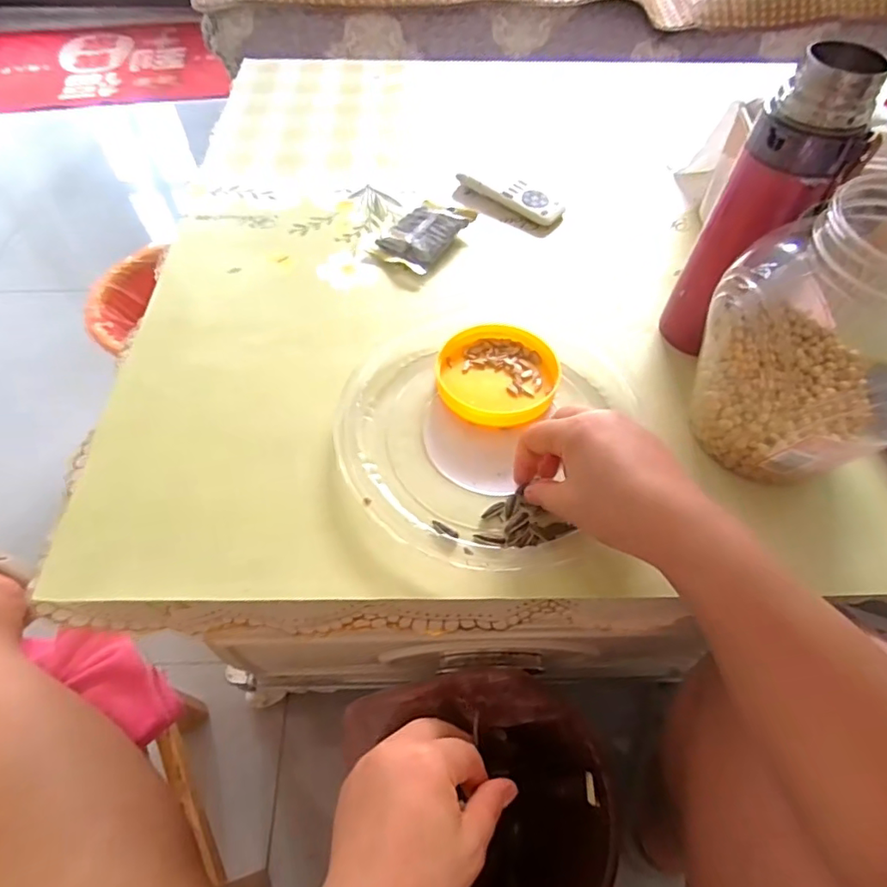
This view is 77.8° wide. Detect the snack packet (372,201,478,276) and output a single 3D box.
[{"bbox_3d":[-0.023,-0.214,0.555,0.070,0.018,0.101,29,61,16],"label":"snack packet"}]

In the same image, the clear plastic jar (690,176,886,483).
[{"bbox_3d":[0.248,-0.068,0.361,0.119,0.175,0.121,1,57,-1],"label":"clear plastic jar"}]

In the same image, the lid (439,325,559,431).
[{"bbox_3d":[0.044,-0.056,0.447,0.097,0.014,0.088,2,57,0],"label":"lid"}]

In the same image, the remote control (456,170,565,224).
[{"bbox_3d":[0.073,-0.269,0.591,0.116,0.012,0.045,38,64,21],"label":"remote control"}]

